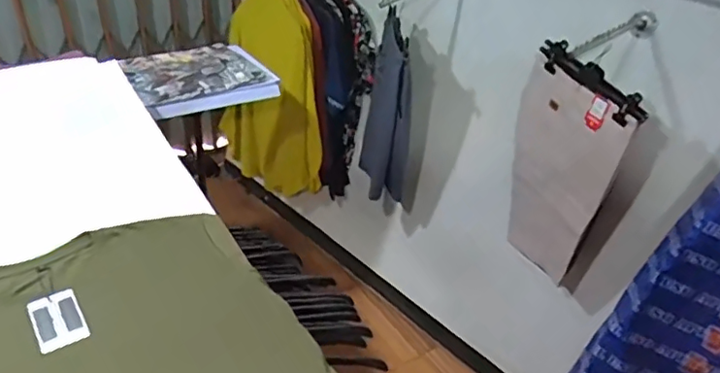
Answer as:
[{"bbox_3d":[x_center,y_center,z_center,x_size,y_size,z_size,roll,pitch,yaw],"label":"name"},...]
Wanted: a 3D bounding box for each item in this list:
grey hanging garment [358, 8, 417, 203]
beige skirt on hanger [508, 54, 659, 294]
[{"bbox_3d":[0.099,-0.234,1.755,0.154,0.532,0.310,9,34,5],"label":"grey hanging garment"},{"bbox_3d":[0.498,-0.008,1.430,0.070,0.512,0.323,-18,41,-31],"label":"beige skirt on hanger"}]

